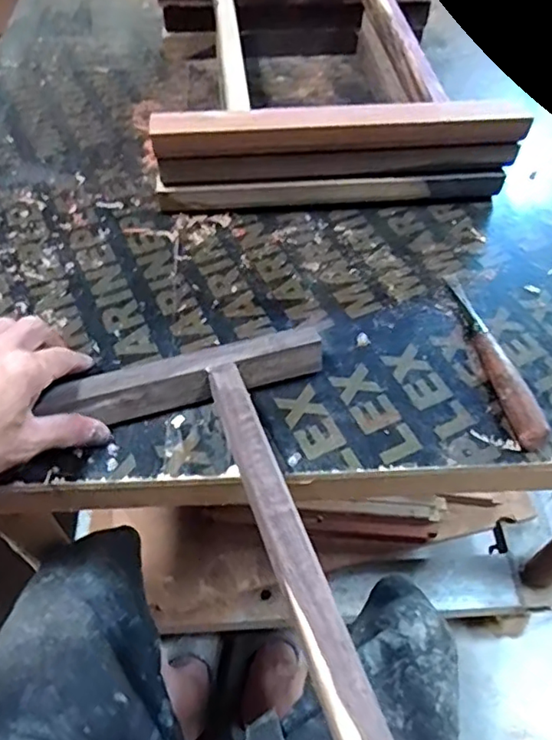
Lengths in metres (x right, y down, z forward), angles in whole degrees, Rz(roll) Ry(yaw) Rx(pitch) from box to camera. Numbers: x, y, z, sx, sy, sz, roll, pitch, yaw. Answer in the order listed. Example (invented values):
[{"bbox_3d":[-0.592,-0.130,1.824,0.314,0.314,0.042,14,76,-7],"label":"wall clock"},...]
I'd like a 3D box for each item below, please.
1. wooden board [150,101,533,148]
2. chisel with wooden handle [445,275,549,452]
[{"bbox_3d":[0.056,-0.205,0.492,0.315,0.033,0.024,-2,54,-4],"label":"wooden board"},{"bbox_3d":[0.162,-0.017,0.442,0.019,0.028,0.168,-9,57,-7],"label":"chisel with wooden handle"}]

